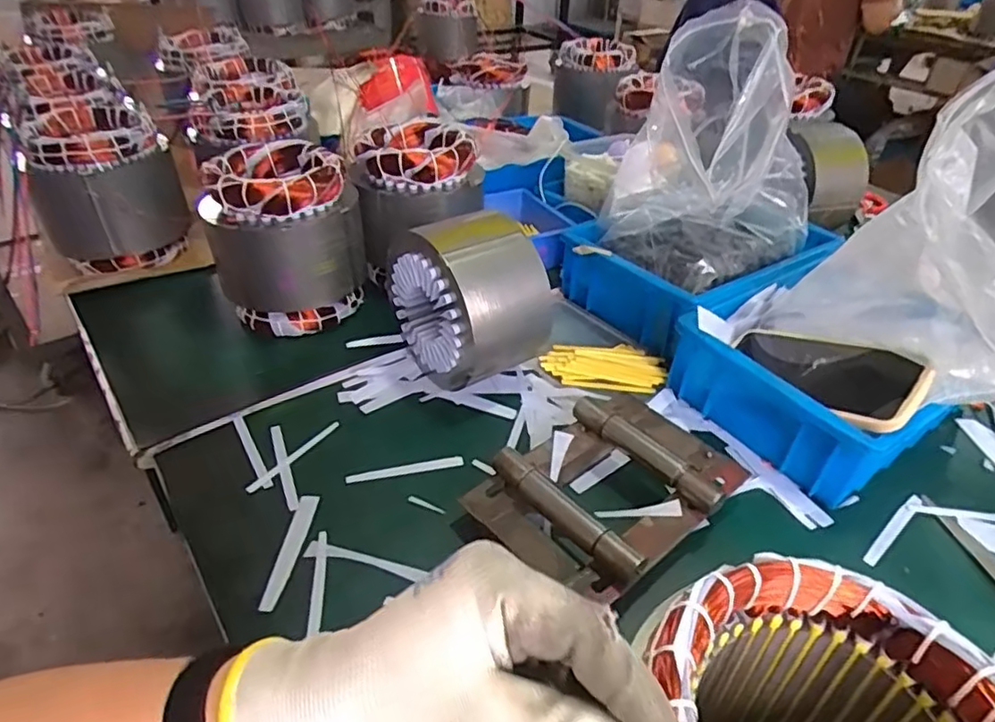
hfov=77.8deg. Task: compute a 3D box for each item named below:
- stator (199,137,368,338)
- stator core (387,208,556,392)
[{"bbox_3d":[-0.217,-0.126,0.642,0.141,0.164,0.124,-11,40,-17],"label":"stator"},{"bbox_3d":[-0.022,-0.055,0.583,0.109,0.149,0.122,-23,45,-29],"label":"stator core"}]

